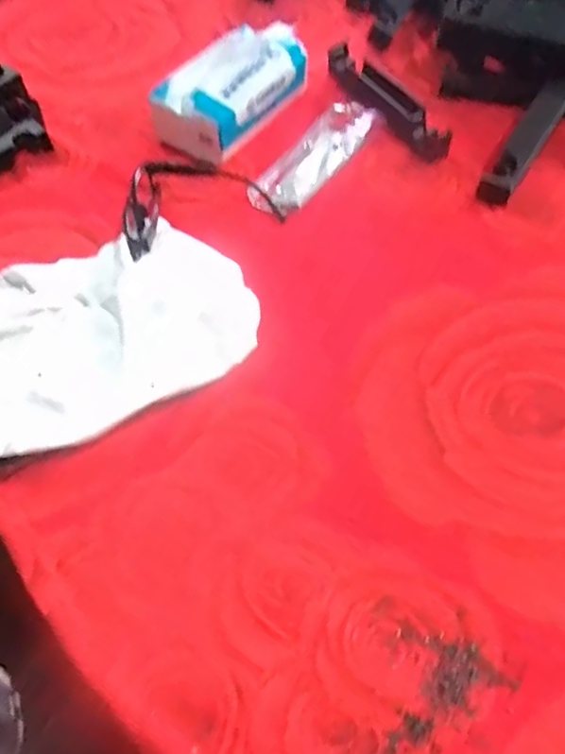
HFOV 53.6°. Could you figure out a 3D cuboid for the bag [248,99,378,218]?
[{"bbox_3d":[0.035,-0.219,0.541,0.053,0.021,0.166,32,64,19],"label":"bag"}]

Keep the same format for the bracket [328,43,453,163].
[{"bbox_3d":[0.109,-0.293,0.586,0.035,0.023,0.190,-26,61,-14],"label":"bracket"}]

